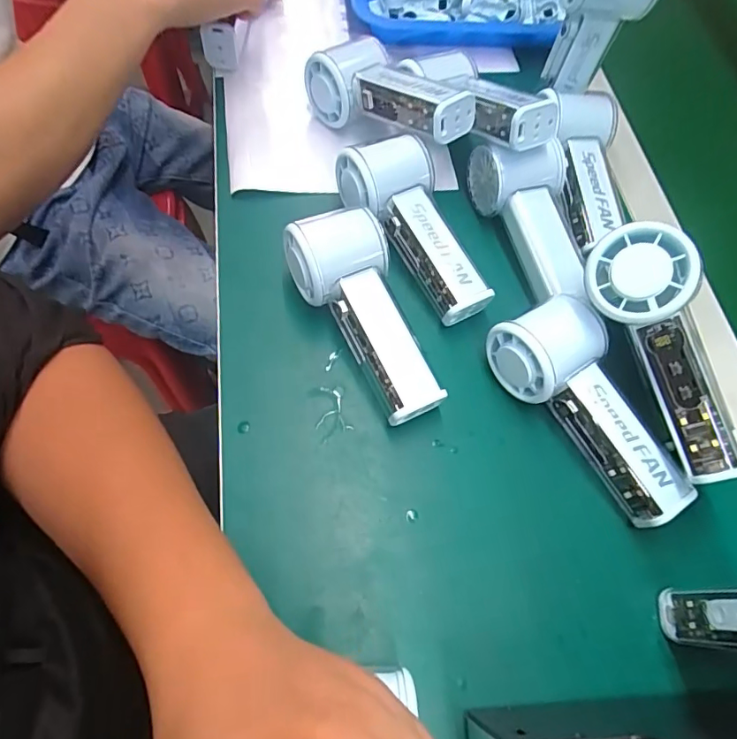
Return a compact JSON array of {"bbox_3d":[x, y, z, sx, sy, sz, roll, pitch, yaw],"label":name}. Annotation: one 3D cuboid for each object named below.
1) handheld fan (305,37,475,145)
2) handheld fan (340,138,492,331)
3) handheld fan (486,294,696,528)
[{"bbox_3d":[0.015,-0.223,0.410,0.155,0.059,0.060,29,51,24],"label":"handheld fan"},{"bbox_3d":[0.035,-0.104,0.366,0.072,0.044,0.144,-21,69,-15],"label":"handheld fan"},{"bbox_3d":[0.142,0.026,0.315,0.062,0.049,0.145,-24,70,-16],"label":"handheld fan"}]

